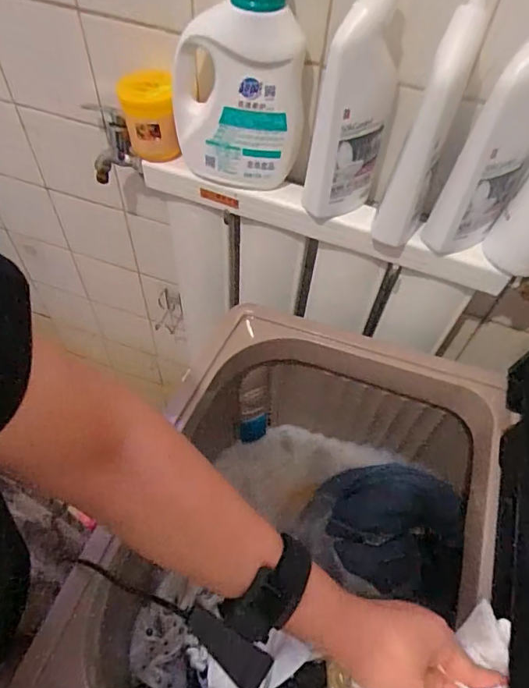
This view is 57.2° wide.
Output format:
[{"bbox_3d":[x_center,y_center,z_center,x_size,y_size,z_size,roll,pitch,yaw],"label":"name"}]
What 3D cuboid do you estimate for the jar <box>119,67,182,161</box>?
[{"bbox_3d":[-0.148,-0.293,0.625,0.067,0.089,0.080,-10,57,-11],"label":"jar"}]

